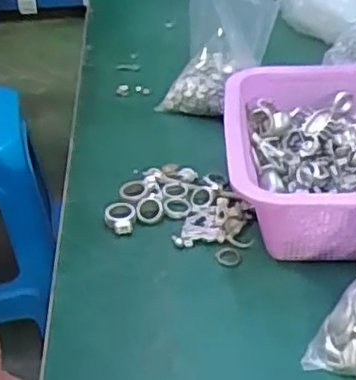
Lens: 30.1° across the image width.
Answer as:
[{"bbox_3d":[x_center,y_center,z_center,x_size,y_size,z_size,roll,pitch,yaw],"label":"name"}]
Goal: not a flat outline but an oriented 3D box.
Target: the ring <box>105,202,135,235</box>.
[{"bbox_3d":[-0.049,0.023,0.560,0.025,0.011,0.034,-6,35,-4],"label":"ring"}]

